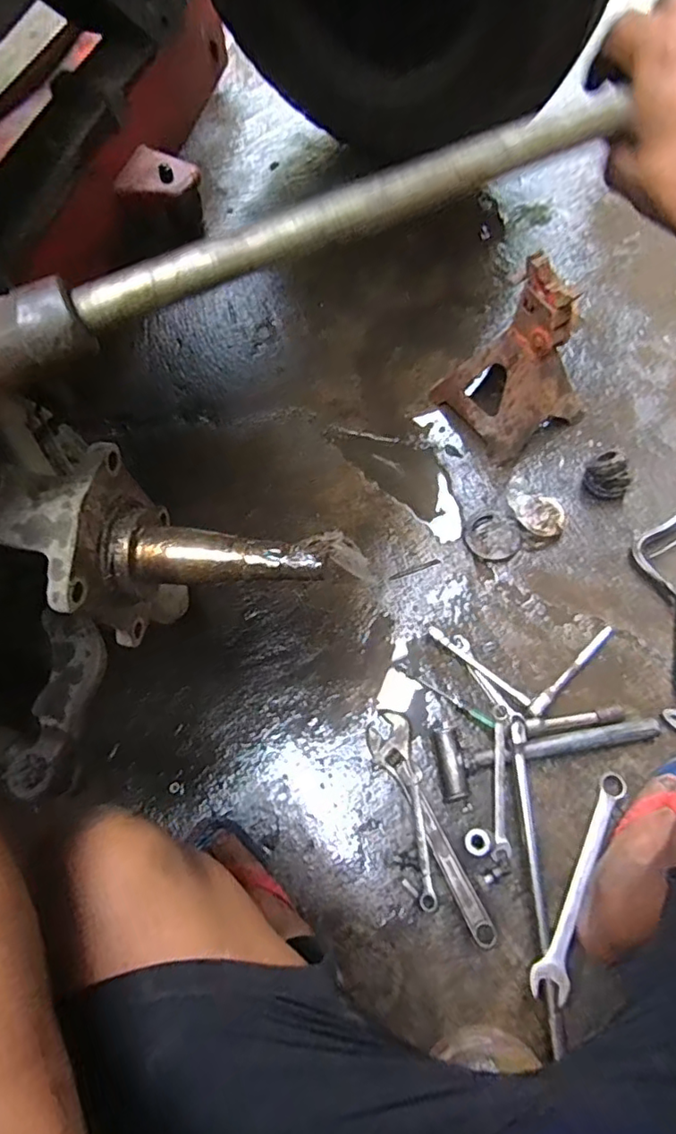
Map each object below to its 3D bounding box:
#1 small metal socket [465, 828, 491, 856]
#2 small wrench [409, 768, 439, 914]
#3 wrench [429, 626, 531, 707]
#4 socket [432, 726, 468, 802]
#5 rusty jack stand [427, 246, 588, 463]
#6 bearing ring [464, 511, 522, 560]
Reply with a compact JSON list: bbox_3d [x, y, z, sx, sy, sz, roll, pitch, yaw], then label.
[{"bbox_3d":[0.177,0.352,0.733,0.031,0.036,0.032,-1,69,2],"label":"small metal socket"},{"bbox_3d":[0.112,0.356,0.752,0.021,0.017,0.168,-3,69,1],"label":"small wrench"},{"bbox_3d":[0.207,0.143,0.838,0.170,0.014,0.017,38,75,15],"label":"wrench"},{"bbox_3d":[0.153,0.271,0.782,0.030,0.031,0.094,-8,69,-1],"label":"socket"},{"bbox_3d":[0.294,-0.329,0.892,0.202,0.250,0.181,-28,71,-8],"label":"rusty jack stand"},{"bbox_3d":[0.247,-0.049,0.914,0.079,0.009,0.083,-1,69,2],"label":"bearing ring"}]

